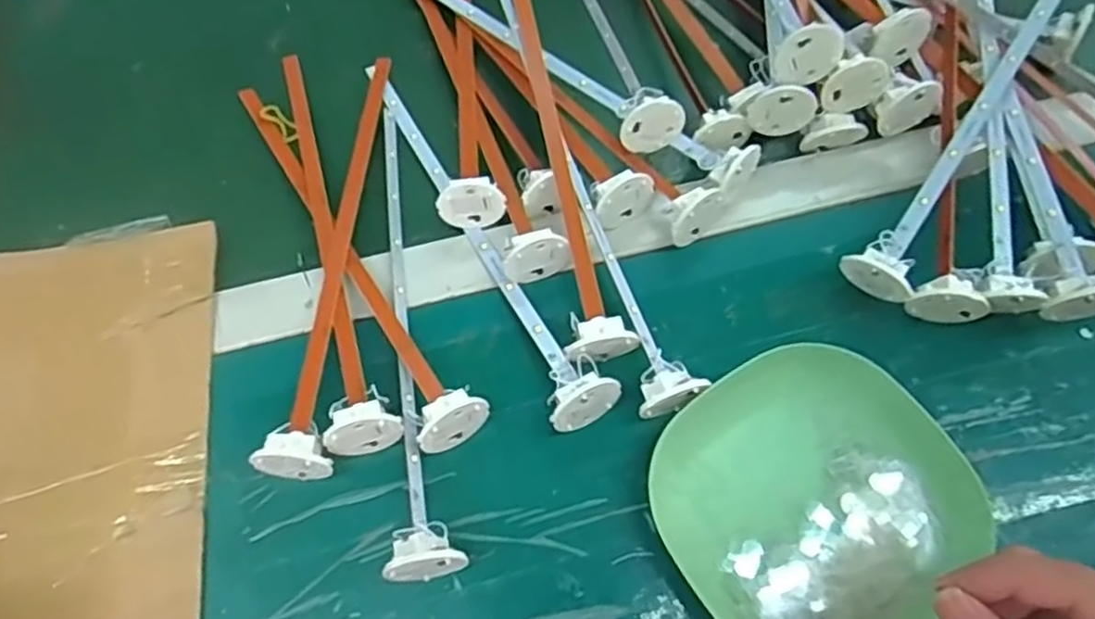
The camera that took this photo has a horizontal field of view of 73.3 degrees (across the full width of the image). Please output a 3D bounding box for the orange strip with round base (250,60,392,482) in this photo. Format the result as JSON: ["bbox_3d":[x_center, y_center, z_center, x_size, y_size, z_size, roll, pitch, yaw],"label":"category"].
[{"bbox_3d":[-0.115,-0.044,0.425,0.032,0.033,0.285,3,65,2],"label":"orange strip with round base"}]

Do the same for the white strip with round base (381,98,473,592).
[{"bbox_3d":[-0.083,-0.001,0.403,0.033,0.033,0.285,-11,65,-4],"label":"white strip with round base"}]

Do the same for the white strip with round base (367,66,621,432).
[{"bbox_3d":[-0.040,-0.058,0.430,0.035,0.036,0.279,-25,67,-11],"label":"white strip with round base"}]

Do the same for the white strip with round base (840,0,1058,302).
[{"bbox_3d":[0.256,-0.131,0.413,0.034,0.031,0.288,33,82,13],"label":"white strip with round base"}]

